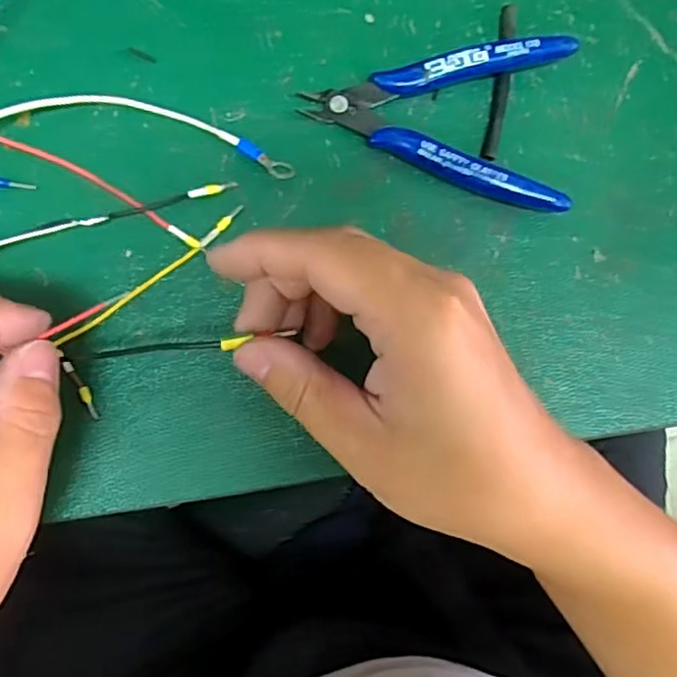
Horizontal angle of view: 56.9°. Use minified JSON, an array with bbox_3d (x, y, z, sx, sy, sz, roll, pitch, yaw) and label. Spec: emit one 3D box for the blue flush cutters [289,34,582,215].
[{"bbox_3d":[0.044,-0.100,0.277,0.115,0.018,0.075,7,83,-4],"label":"blue flush cutters"}]

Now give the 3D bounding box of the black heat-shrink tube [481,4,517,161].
[{"bbox_3d":[0.075,-0.119,0.289,0.008,0.006,0.076,10,83,-4],"label":"black heat-shrink tube"}]

